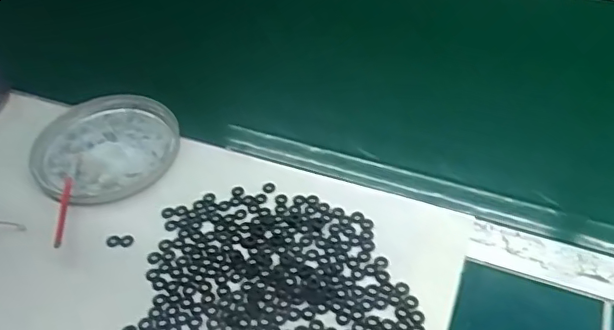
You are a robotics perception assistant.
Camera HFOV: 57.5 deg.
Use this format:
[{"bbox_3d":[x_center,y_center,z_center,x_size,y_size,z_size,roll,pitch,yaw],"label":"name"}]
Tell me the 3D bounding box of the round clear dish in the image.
[{"bbox_3d":[-0.184,-0.019,0.518,0.129,0.026,0.126,-3,41,3],"label":"round clear dish"}]

